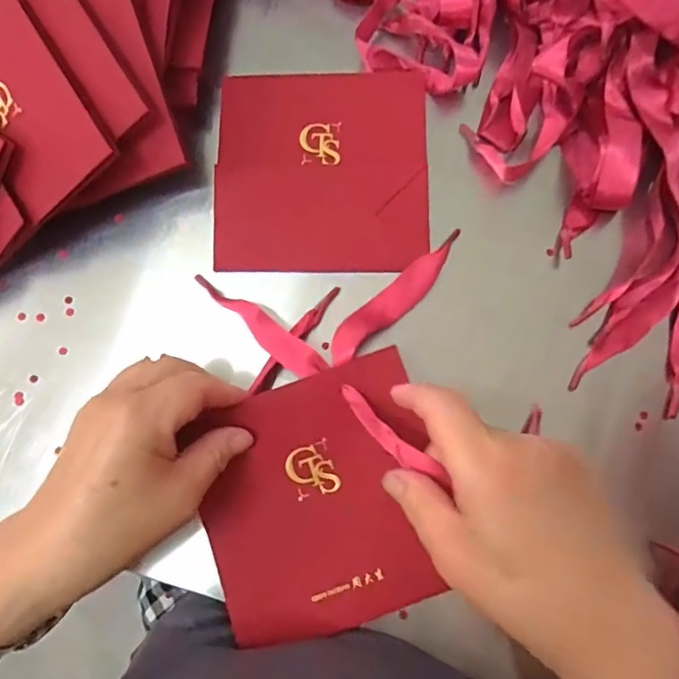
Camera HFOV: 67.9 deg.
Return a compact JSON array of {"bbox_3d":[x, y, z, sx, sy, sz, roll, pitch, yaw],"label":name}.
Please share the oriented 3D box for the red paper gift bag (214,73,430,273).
[{"bbox_3d":[-0.011,-0.114,0.334,0.137,0.009,0.141,0,78,2],"label":"red paper gift bag"}]

